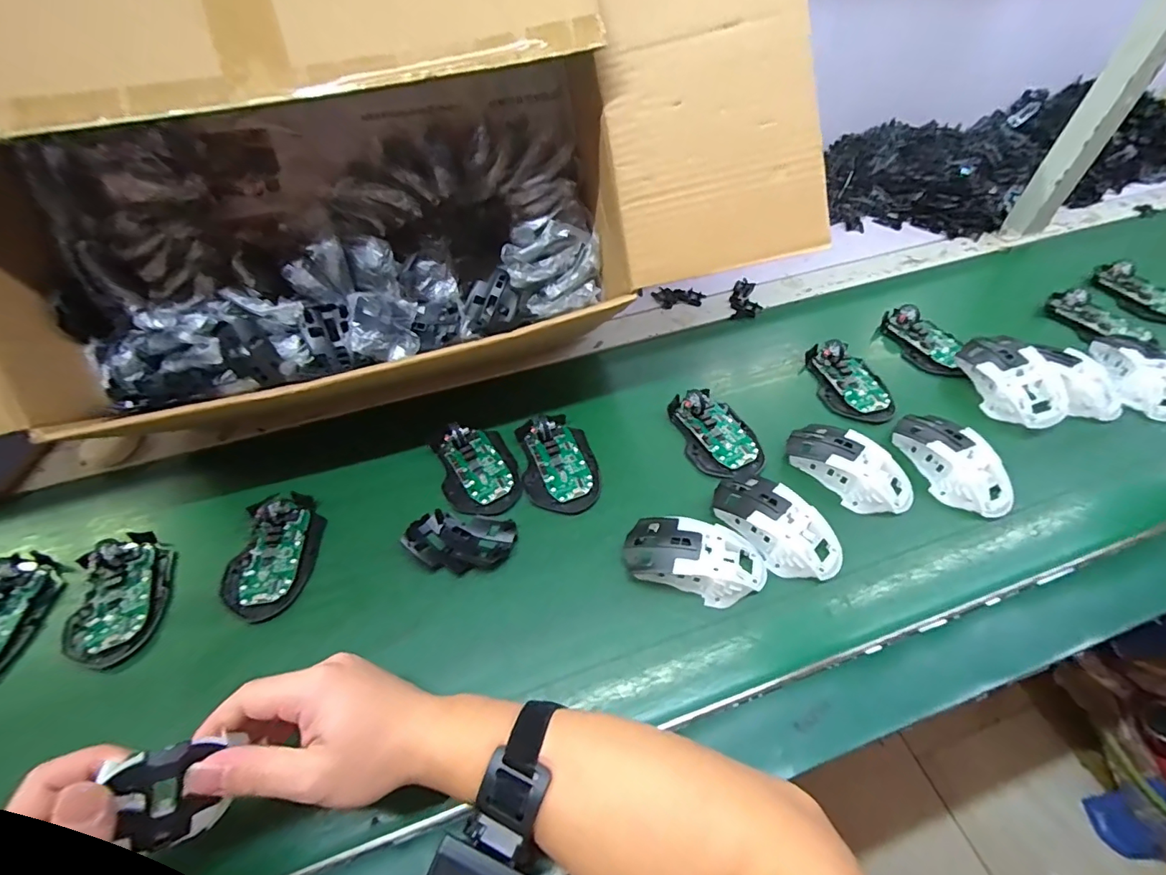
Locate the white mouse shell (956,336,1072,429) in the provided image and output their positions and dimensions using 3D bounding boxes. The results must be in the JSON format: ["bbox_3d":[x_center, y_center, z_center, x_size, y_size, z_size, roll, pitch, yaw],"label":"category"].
[{"bbox_3d":[0.453,-0.062,0.520,0.066,0.049,0.115,-4,51,0],"label":"white mouse shell"}]

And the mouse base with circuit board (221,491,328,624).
[{"bbox_3d":[-0.283,0.103,0.451,0.072,0.024,0.117,2,49,5],"label":"mouse base with circuit board"}]

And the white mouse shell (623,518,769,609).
[{"bbox_3d":[0.095,0.100,0.416,0.115,0.035,0.060,16,52,16],"label":"white mouse shell"}]

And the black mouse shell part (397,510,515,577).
[{"bbox_3d":[-0.111,0.094,0.447,0.095,0.016,0.054,4,49,6],"label":"black mouse shell part"}]

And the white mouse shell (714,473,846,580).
[{"bbox_3d":[0.170,0.075,0.433,0.063,0.036,0.118,-38,59,-24],"label":"white mouse shell"}]

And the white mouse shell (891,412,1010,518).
[{"bbox_3d":[0.353,0.020,0.467,0.064,0.037,0.114,-11,52,-6],"label":"white mouse shell"}]

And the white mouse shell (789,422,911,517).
[{"bbox_3d":[0.255,0.025,0.469,0.061,0.036,0.117,-33,57,-21],"label":"white mouse shell"}]

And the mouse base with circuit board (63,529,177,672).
[{"bbox_3d":[-0.413,0.136,0.436,0.077,0.017,0.126,-13,50,-9],"label":"mouse base with circuit board"}]

